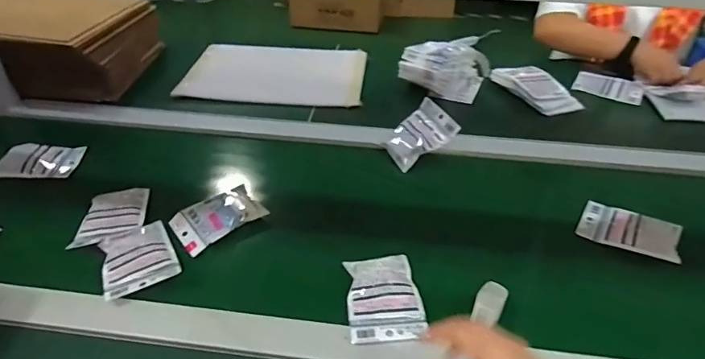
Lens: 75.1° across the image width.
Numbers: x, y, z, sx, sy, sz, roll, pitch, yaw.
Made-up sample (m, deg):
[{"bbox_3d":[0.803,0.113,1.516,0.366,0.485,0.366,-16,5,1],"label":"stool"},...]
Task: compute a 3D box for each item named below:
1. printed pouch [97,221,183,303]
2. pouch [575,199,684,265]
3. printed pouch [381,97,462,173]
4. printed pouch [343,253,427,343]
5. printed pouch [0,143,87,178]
[{"bbox_3d":[-0.306,0.109,0.651,0.096,0.014,0.114,-20,40,-25],"label":"printed pouch"},{"bbox_3d":[0.431,0.077,0.714,0.134,0.019,0.096,21,41,28],"label":"pouch"},{"bbox_3d":[0.121,-0.088,0.859,0.133,0.028,0.096,-33,58,2],"label":"printed pouch"},{"bbox_3d":[0.041,0.153,0.607,0.094,0.021,0.124,-5,36,-6],"label":"printed pouch"},{"bbox_3d":[-0.560,-0.034,0.824,0.125,0.009,0.078,5,48,-18],"label":"printed pouch"}]

